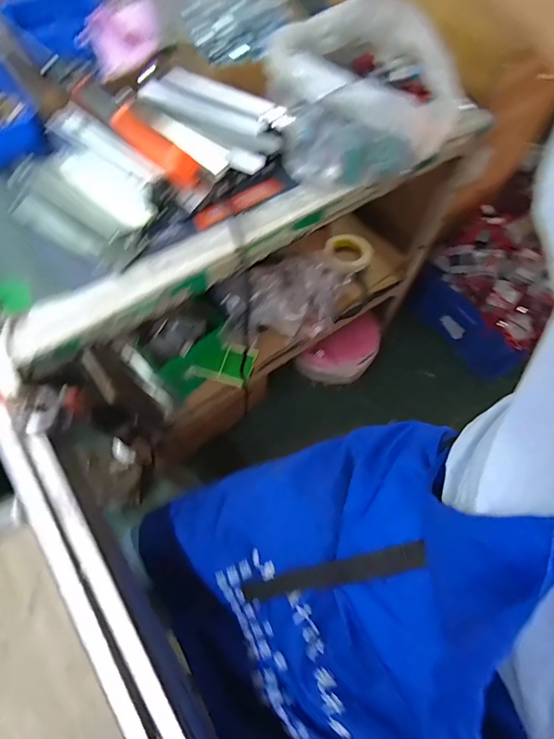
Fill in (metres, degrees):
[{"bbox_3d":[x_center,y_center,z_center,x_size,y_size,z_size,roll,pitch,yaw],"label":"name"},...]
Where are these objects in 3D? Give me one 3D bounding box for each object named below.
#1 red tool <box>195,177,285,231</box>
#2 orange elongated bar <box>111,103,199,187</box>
[{"bbox_3d":[-0.052,-0.228,0.543,0.129,0.027,0.021,-25,68,-13],"label":"red tool"},{"bbox_3d":[-0.147,-0.269,0.481,0.115,0.024,0.028,38,68,-8],"label":"orange elongated bar"}]

